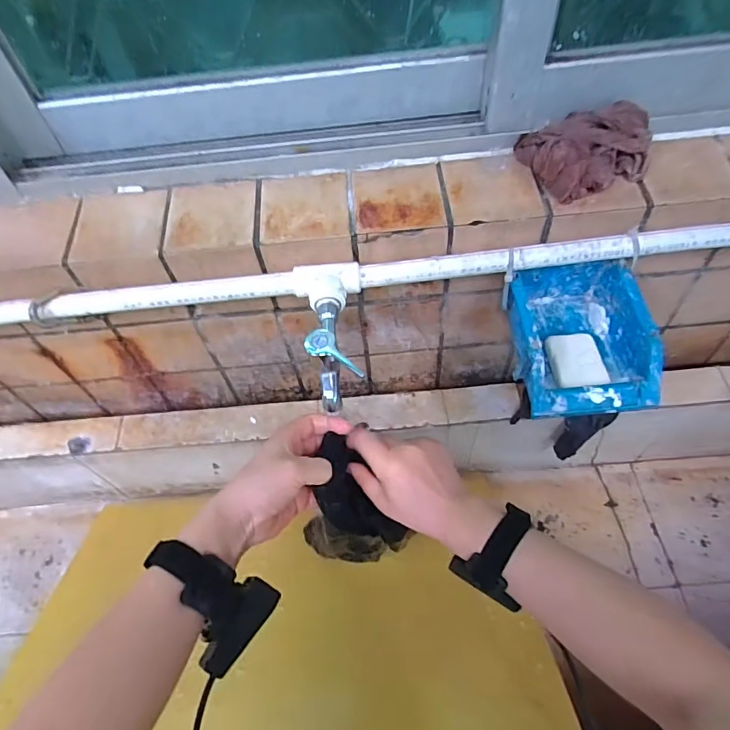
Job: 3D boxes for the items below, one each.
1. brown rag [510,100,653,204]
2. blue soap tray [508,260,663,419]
[{"bbox_3d":[0.238,-0.227,0.496,0.128,0.052,0.085,-8,54,-1],"label":"brown rag"},{"bbox_3d":[0.233,-0.032,0.522,0.129,0.083,0.165,-6,54,1],"label":"blue soap tray"}]

